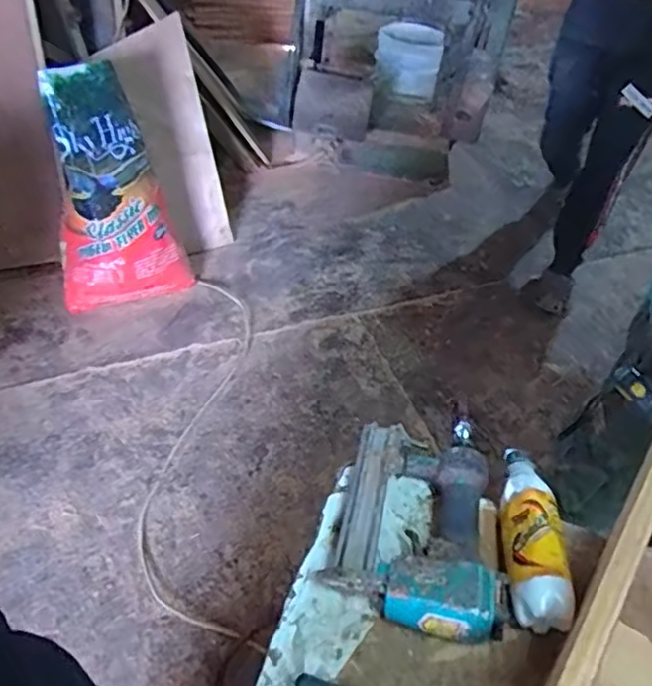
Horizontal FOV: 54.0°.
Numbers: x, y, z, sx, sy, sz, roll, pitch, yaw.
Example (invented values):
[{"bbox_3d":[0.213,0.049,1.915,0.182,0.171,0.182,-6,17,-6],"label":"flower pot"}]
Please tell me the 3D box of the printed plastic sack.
[{"bbox_3d":[-0.618,-0.430,1.834,0.370,0.667,0.151,-17,27,-21],"label":"printed plastic sack"}]

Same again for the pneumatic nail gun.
[{"bbox_3d":[0.095,0.167,0.655,0.165,0.064,0.243,11,45,4],"label":"pneumatic nail gun"}]

